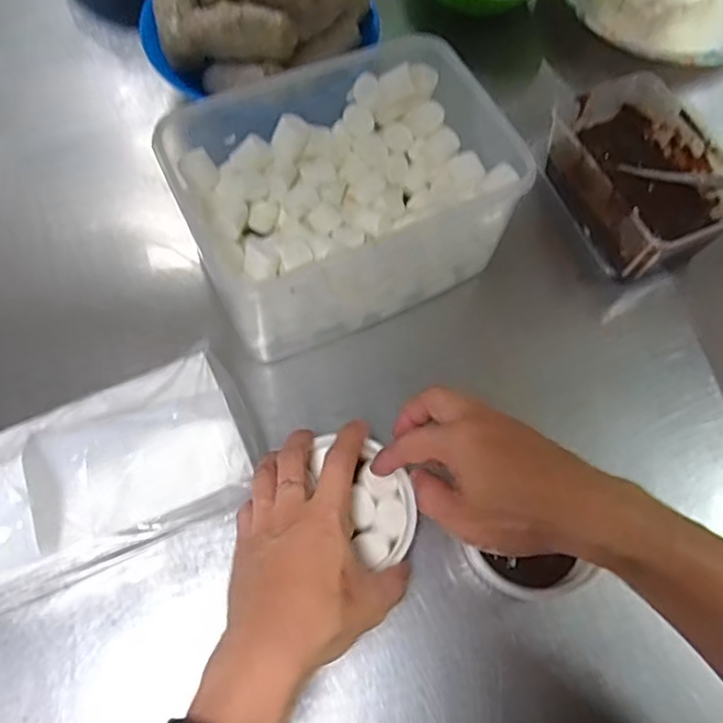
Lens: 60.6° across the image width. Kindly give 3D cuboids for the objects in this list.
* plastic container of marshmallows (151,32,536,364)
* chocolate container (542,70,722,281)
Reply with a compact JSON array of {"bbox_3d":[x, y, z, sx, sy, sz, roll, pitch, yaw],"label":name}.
[{"bbox_3d":[-0.020,-0.142,0.514,0.244,0.114,0.207,-26,69,-13],"label":"plastic container of marshmallows"},{"bbox_3d":[0.243,-0.171,0.564,0.113,0.076,0.176,-24,69,-12],"label":"chocolate container"}]

